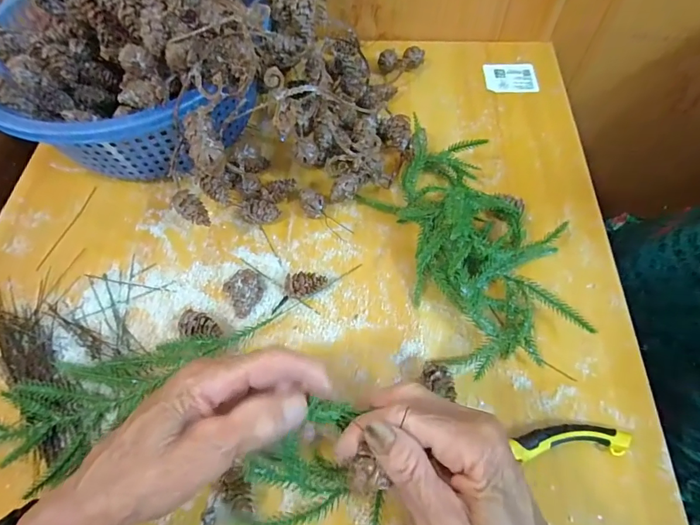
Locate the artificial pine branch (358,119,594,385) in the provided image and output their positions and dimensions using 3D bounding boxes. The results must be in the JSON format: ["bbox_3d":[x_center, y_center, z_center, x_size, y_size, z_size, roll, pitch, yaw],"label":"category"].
[{"bbox_3d":[0.111,-0.035,0.365,0.143,0.050,0.230,-20,64,-9],"label":"artificial pine branch"}]

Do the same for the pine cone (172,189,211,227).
[{"bbox_3d":[-0.134,-0.046,0.350,0.019,0.037,0.021,-47,37,-7],"label":"pine cone"}]

